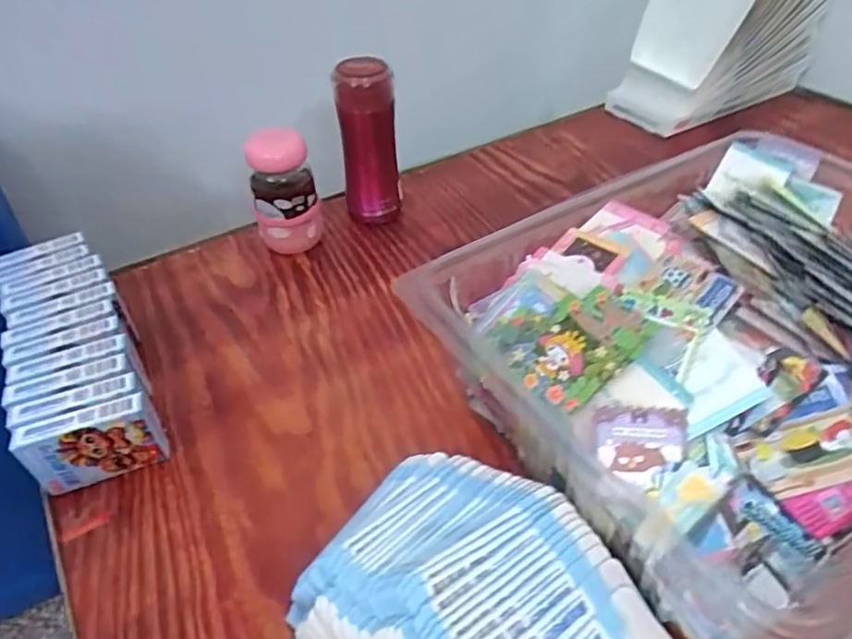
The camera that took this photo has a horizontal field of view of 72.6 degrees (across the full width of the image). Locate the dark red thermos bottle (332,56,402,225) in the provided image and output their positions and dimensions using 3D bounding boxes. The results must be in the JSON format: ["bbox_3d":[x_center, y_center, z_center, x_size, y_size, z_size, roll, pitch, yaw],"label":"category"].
[{"bbox_3d":[-0.065,-0.193,0.677,0.066,0.192,0.065,-7,43,-5],"label":"dark red thermos bottle"}]

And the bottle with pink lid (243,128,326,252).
[{"bbox_3d":[-0.161,-0.140,0.664,0.071,0.136,0.061,-7,43,-6],"label":"bottle with pink lid"}]

